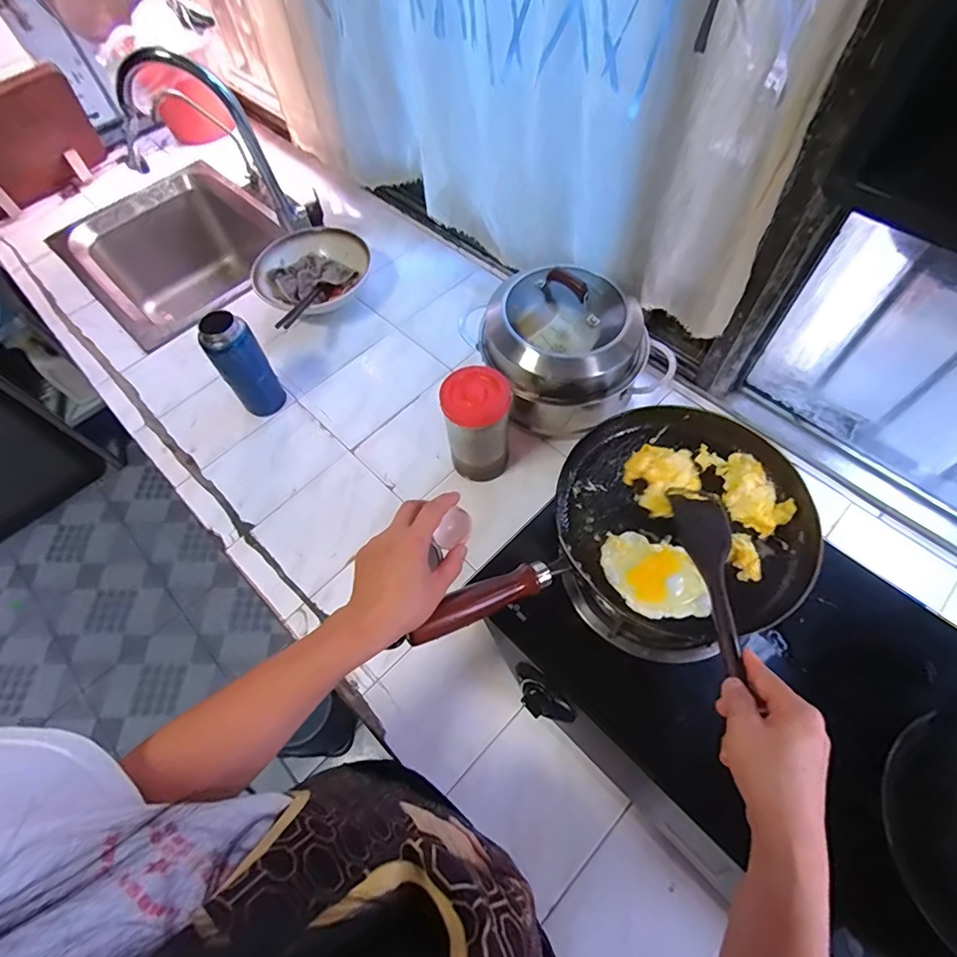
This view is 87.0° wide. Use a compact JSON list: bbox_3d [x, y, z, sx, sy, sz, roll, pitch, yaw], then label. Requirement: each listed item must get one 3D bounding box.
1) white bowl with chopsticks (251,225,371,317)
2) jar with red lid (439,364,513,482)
[{"bbox_3d":[-0.293,-0.370,0.918,0.207,0.078,0.182,-37,66,-16],"label":"white bowl with chopsticks"},{"bbox_3d":[0.000,-0.073,0.697,0.085,0.152,0.083,-1,61,2],"label":"jar with red lid"}]

